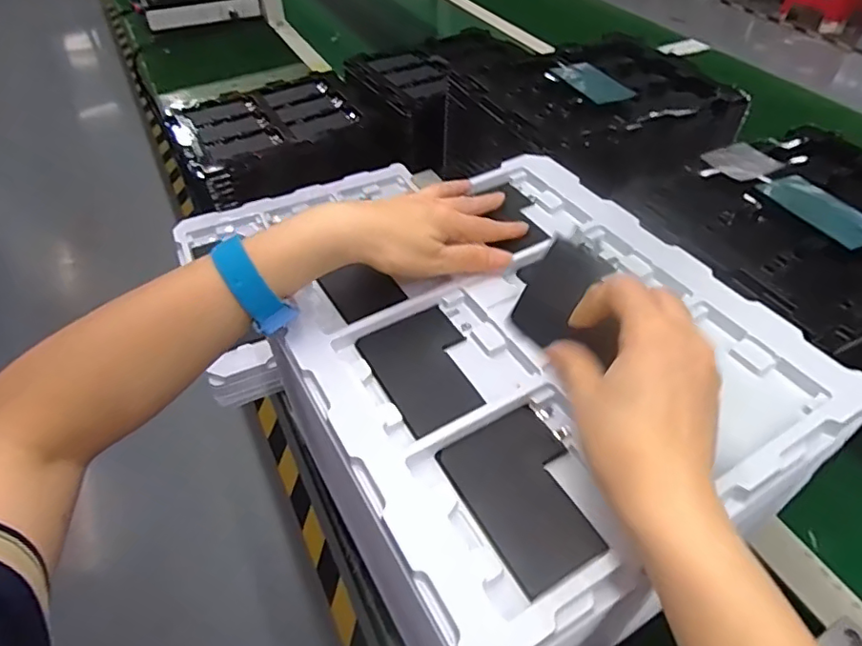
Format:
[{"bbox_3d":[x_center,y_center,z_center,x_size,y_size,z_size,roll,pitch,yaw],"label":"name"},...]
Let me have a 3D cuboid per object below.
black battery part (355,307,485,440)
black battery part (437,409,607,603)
[{"bbox_3d":[-0.003,0.027,0.351,0.063,0.010,0.092,-21,50,-18],"label":"black battery part"},{"bbox_3d":[0.052,0.089,0.296,0.063,0.009,0.088,-24,51,-20],"label":"black battery part"}]

